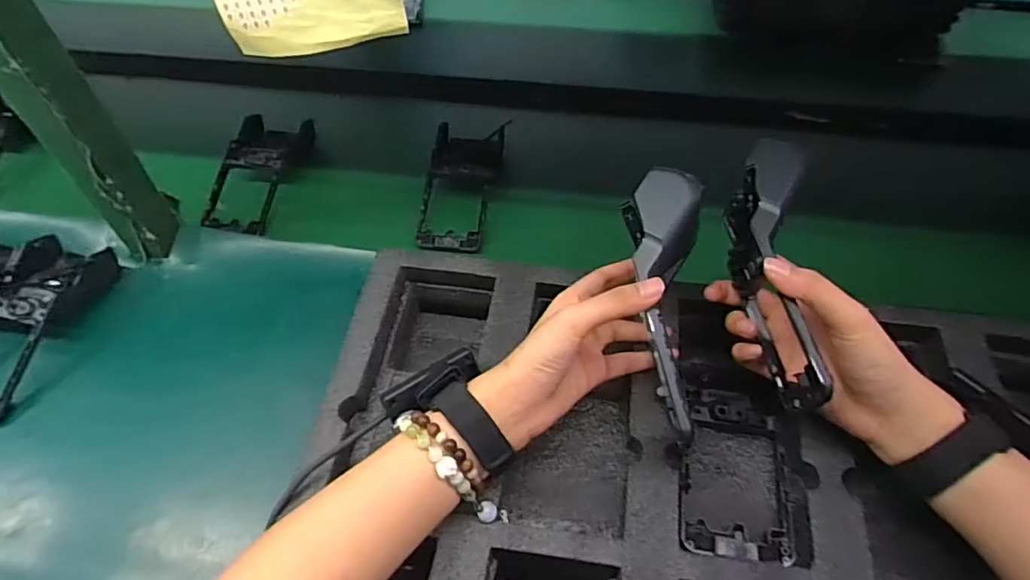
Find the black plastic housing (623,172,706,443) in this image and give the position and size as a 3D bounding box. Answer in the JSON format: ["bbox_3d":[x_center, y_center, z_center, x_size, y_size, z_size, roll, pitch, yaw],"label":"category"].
[{"bbox_3d":[0.100,0.011,0.385,0.055,0.063,0.175,2,70,3],"label":"black plastic housing"}]

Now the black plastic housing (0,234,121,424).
[{"bbox_3d":[-0.459,0.030,0.538,0.089,0.043,0.177,13,54,11],"label":"black plastic housing"}]

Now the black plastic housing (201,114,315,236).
[{"bbox_3d":[-0.299,-0.138,0.682,0.084,0.056,0.180,3,53,4],"label":"black plastic housing"}]

